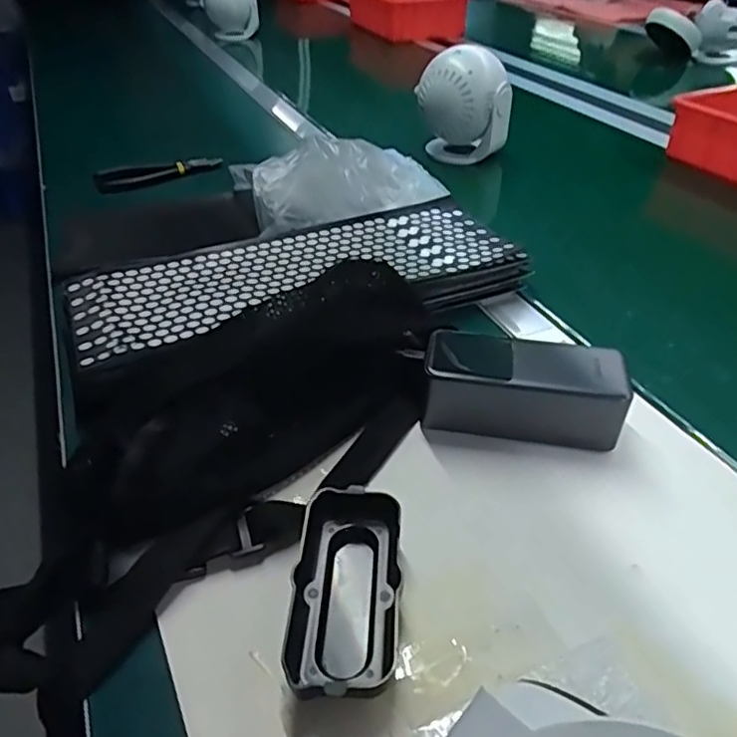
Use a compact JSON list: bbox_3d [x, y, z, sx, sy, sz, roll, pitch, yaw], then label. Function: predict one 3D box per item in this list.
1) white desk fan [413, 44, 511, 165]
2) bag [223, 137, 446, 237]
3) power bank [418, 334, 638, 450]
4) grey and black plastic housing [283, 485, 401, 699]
[{"bbox_3d":[0.126,-0.338,0.814,0.108,0.137,0.079,18,42,22],"label":"white desk fan"},{"bbox_3d":[-0.027,-0.199,0.637,0.215,0.047,0.118,-18,42,-20],"label":"bag"},{"bbox_3d":[0.103,0.016,0.419,0.126,0.052,0.054,7,39,10],"label":"power bank"},{"bbox_3d":[-0.012,0.114,0.315,0.053,0.028,0.109,3,39,5],"label":"grey and black plastic housing"}]

